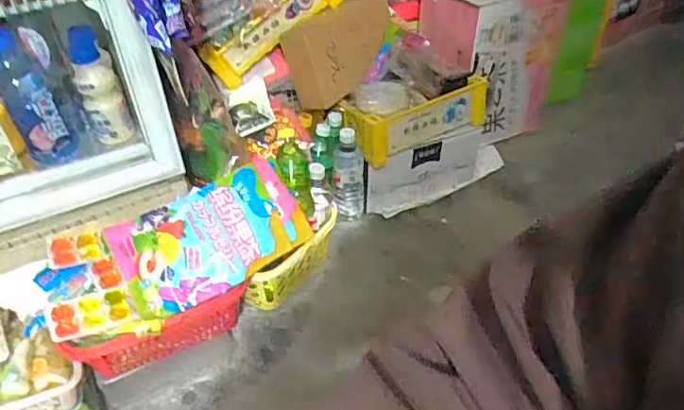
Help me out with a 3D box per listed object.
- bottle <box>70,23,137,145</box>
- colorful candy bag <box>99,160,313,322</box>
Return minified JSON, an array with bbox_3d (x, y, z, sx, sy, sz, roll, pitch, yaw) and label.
[{"bbox_3d":[-0.377,-0.182,0.860,0.065,0.165,0.067,-19,47,-19],"label":"bottle"},{"bbox_3d":[-0.198,0.047,0.833,0.267,0.035,0.159,-28,73,-11],"label":"colorful candy bag"}]

